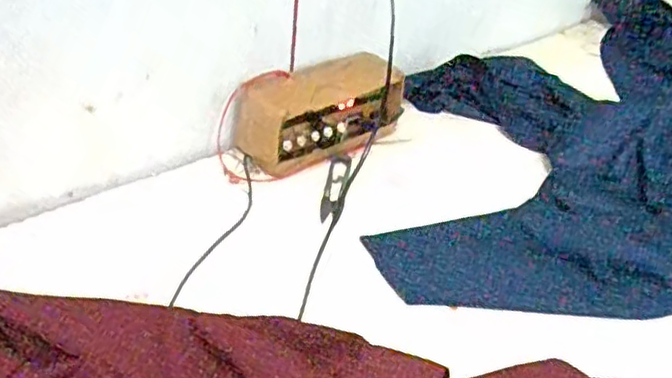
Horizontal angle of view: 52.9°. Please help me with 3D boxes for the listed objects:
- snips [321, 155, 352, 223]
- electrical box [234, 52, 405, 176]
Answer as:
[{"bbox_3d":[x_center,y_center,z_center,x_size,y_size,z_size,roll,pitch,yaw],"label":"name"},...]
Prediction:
[{"bbox_3d":[0.001,-0.004,0.699,0.022,0.008,0.109,7,36,4],"label":"snips"},{"bbox_3d":[-0.015,-0.087,0.744,0.192,0.081,0.082,-22,44,-31],"label":"electrical box"}]

